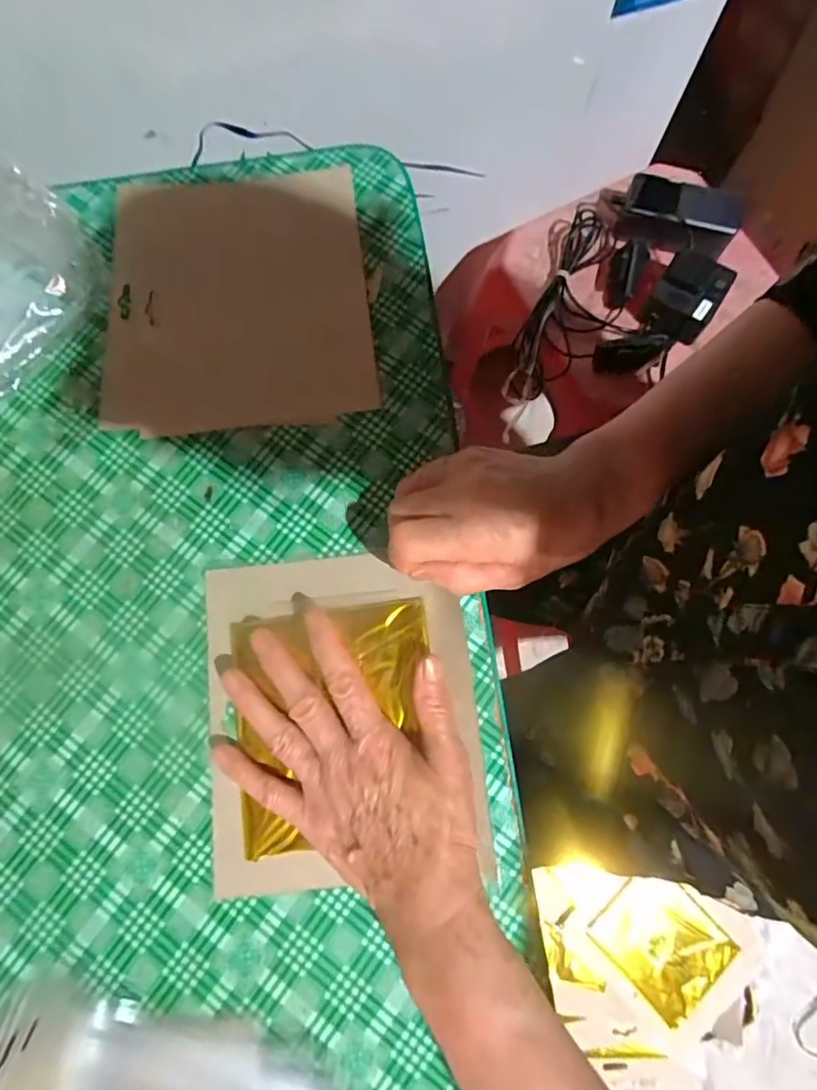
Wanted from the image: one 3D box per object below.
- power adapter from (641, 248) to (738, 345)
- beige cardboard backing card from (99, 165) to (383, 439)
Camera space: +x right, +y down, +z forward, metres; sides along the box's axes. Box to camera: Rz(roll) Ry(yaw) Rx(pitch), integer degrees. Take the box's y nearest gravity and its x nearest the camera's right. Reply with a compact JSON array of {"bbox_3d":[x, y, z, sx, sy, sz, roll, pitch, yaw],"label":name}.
[{"bbox_3d":[0.314,-0.283,0.599,0.069,0.048,0.080,31,82,8],"label":"power adapter"},{"bbox_3d":[-0.123,-0.179,0.383,0.186,0.009,0.195,-5,79,-1],"label":"beige cardboard backing card"}]

